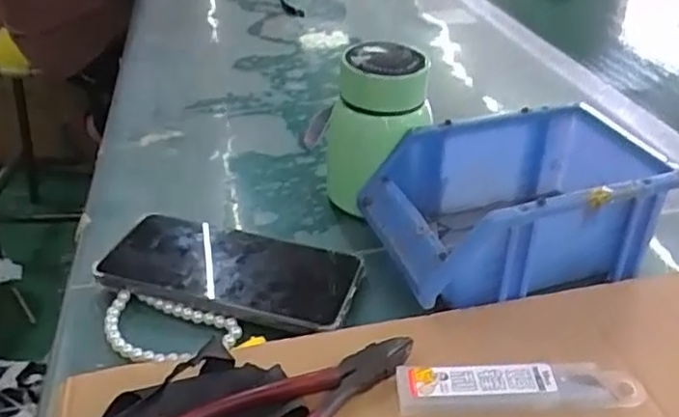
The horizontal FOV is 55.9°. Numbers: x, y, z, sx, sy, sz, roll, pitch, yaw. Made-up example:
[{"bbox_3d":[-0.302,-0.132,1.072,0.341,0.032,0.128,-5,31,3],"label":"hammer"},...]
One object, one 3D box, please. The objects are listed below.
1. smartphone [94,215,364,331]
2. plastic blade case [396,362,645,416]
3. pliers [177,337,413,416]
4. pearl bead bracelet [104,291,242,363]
[{"bbox_3d":[-0.070,0.037,0.414,0.159,0.015,0.078,9,35,13],"label":"smartphone"},{"bbox_3d":[0.093,0.092,0.326,0.126,0.009,0.029,-1,34,-2],"label":"plastic blade case"},{"bbox_3d":[-0.032,0.099,0.313,0.167,0.013,0.049,-25,41,-33],"label":"pliers"},{"bbox_3d":[-0.103,0.073,0.376,0.083,0.010,0.045,11,35,16],"label":"pearl bead bracelet"}]

